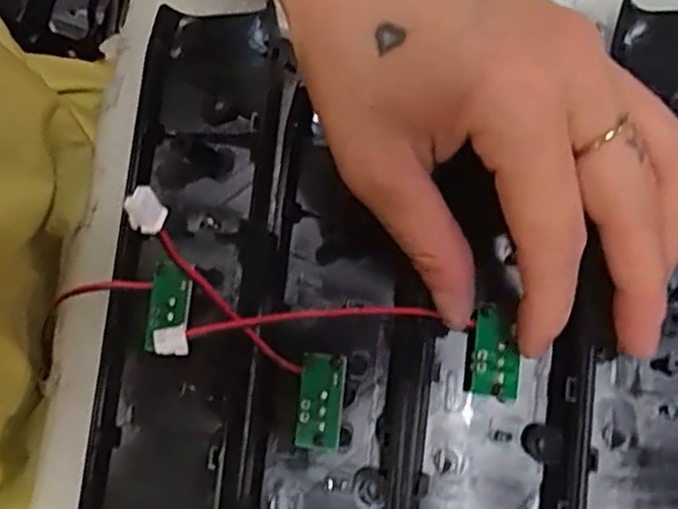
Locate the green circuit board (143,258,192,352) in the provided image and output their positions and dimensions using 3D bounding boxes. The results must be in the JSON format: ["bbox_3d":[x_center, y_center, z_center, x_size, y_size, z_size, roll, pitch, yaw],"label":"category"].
[{"bbox_3d":[-0.058,0.018,0.245,0.017,0.006,0.031,9,88,18],"label":"green circuit board"}]

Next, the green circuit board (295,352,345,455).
[{"bbox_3d":[-0.006,0.048,0.233,0.014,0.004,0.030,5,88,11],"label":"green circuit board"}]

